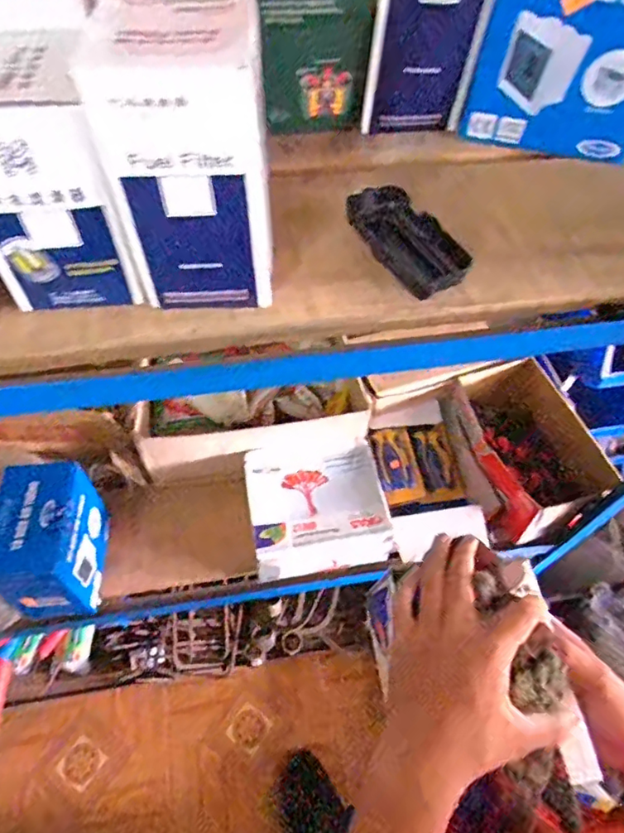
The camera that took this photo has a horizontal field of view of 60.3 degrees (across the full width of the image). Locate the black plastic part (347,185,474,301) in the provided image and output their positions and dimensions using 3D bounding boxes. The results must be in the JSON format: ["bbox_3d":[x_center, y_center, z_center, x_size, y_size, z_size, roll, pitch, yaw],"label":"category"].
[{"bbox_3d":[0.068,-0.137,0.408,0.045,0.027,0.112,-27,61,-19],"label":"black plastic part"}]

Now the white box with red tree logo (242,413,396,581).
[{"bbox_3d":[0.006,0.120,0.809,0.198,0.071,0.207,-8,57,-8],"label":"white box with red tree logo"}]

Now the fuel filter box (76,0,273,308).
[{"bbox_3d":[-0.074,-0.163,0.342,0.092,0.151,0.102,-2,56,-4],"label":"fuel filter box"}]

